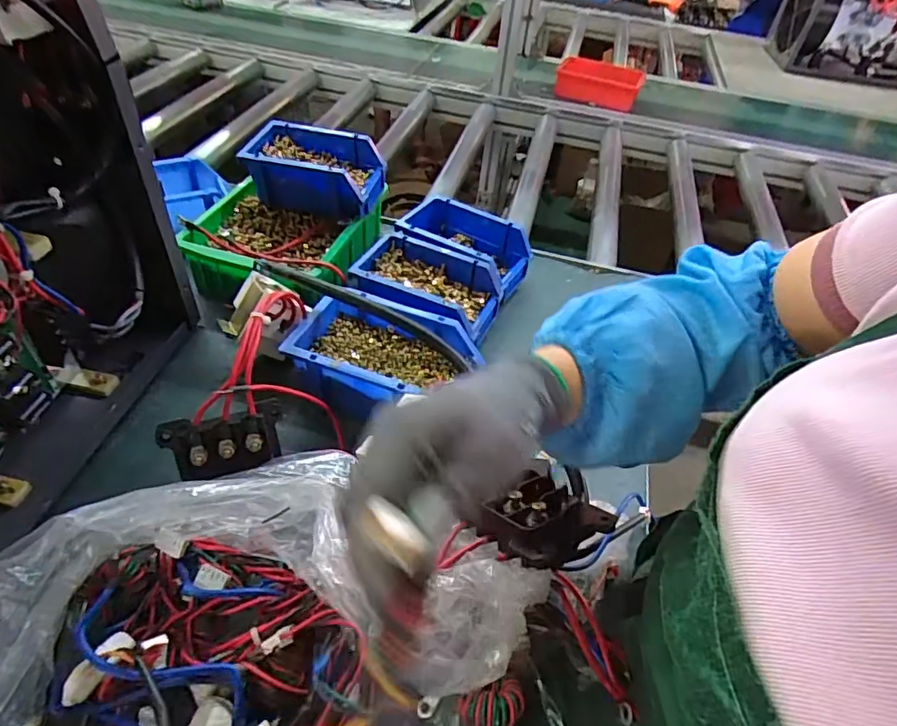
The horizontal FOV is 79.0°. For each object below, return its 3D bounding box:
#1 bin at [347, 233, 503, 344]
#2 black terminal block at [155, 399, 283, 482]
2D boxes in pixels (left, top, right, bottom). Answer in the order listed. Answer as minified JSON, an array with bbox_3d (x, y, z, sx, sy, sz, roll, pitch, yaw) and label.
[{"bbox_3d":[-0.025,-0.088,0.643,0.163,0.055,0.120,16,46,9],"label":"bin"},{"bbox_3d":[-0.189,0.066,0.464,0.094,0.030,0.056,-18,83,-22],"label":"black terminal block"}]

